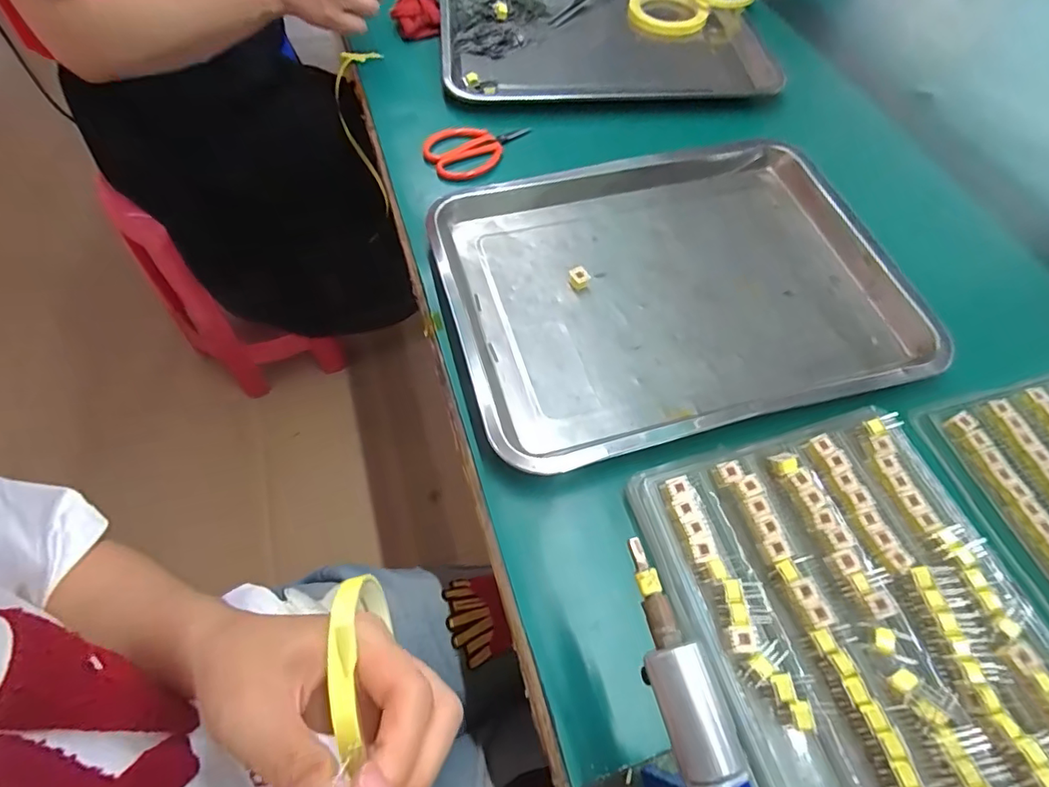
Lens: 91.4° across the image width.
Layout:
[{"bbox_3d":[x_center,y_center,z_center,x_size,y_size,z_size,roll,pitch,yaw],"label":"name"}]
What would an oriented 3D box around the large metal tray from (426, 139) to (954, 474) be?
[{"bbox_3d":[0.131,-0.097,0.444,0.389,0.034,0.284,-14,63,-10],"label":"large metal tray"}]

